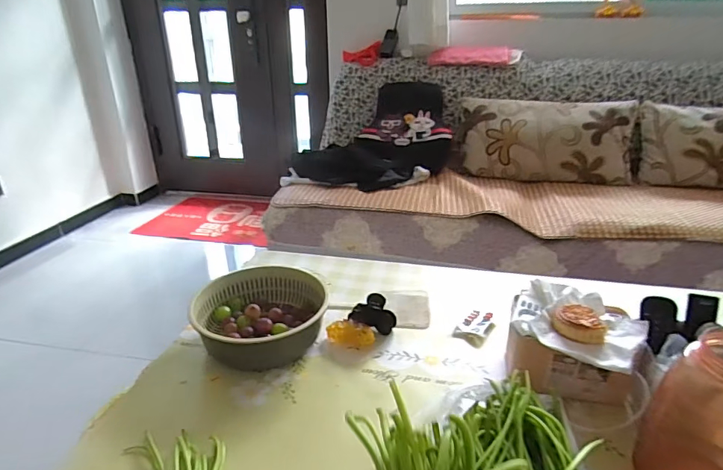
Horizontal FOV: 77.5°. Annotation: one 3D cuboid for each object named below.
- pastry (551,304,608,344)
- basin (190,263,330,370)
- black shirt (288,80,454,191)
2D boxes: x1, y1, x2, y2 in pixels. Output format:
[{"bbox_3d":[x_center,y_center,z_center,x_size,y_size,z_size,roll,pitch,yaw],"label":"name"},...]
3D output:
[{"bbox_3d":[0.298,0.117,0.615,0.068,0.028,0.068,0,25,0],"label":"pastry"},{"bbox_3d":[-0.172,0.135,0.776,0.218,0.077,0.191,-14,28,-27],"label":"basin"},{"bbox_3d":[0.075,-0.421,1.836,0.556,0.286,0.645,11,27,24],"label":"black shirt"}]

